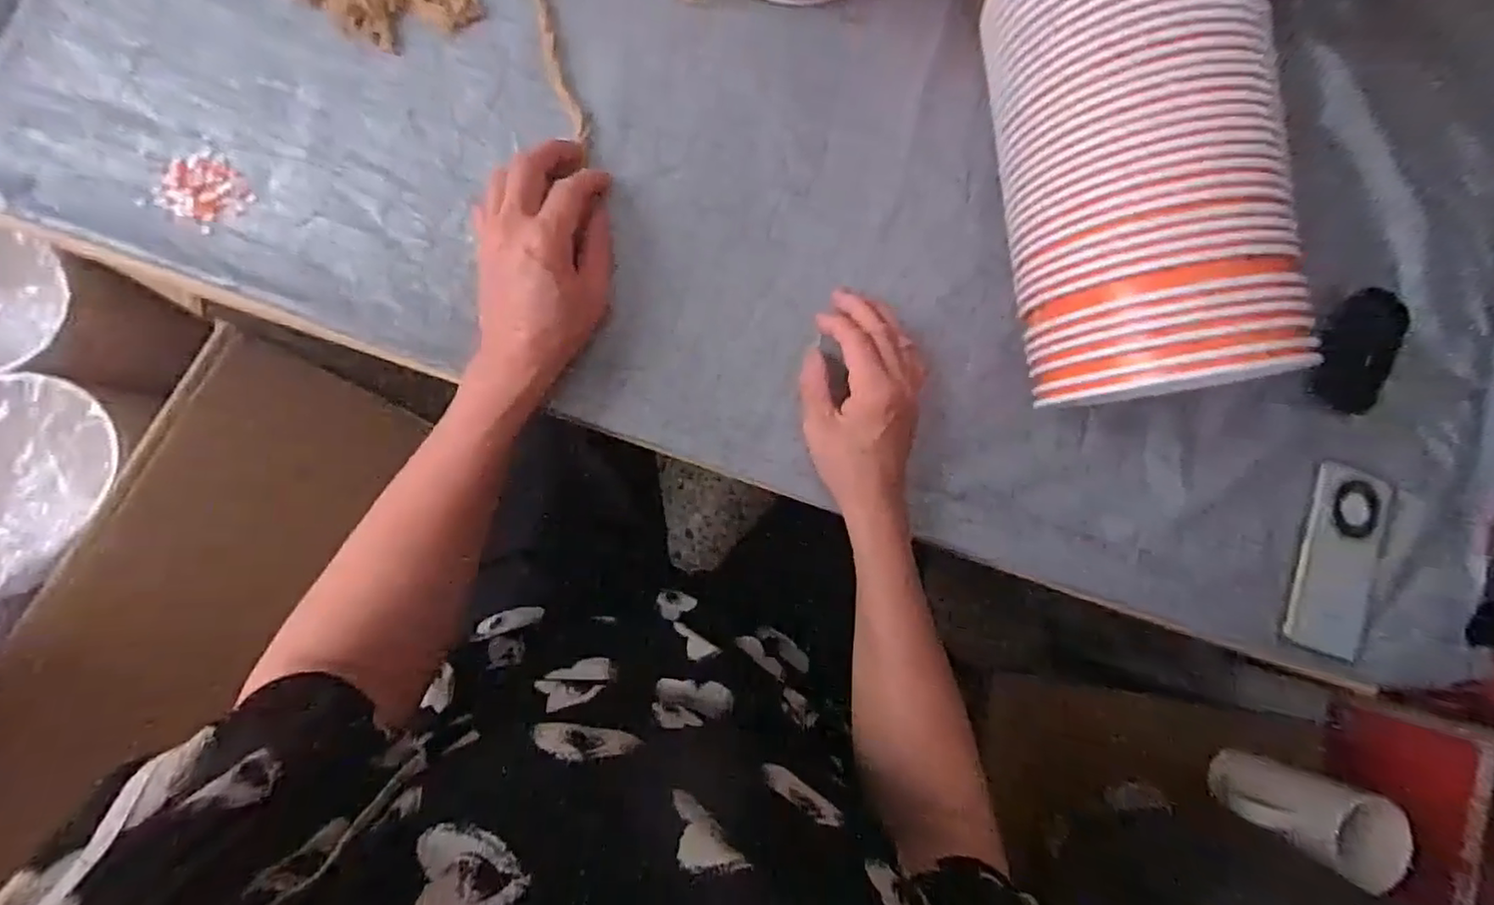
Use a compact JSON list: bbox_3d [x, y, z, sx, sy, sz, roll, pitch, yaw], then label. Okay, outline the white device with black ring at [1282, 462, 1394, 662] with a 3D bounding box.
[{"bbox_3d":[0.519,0.095,0.568,0.077,0.006,0.161,14,84,-10],"label":"white device with black ring"}]

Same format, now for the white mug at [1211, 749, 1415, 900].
[{"bbox_3d":[0.559,0.361,0.663,0.070,0.149,0.081,26,82,-8],"label":"white mug"}]

